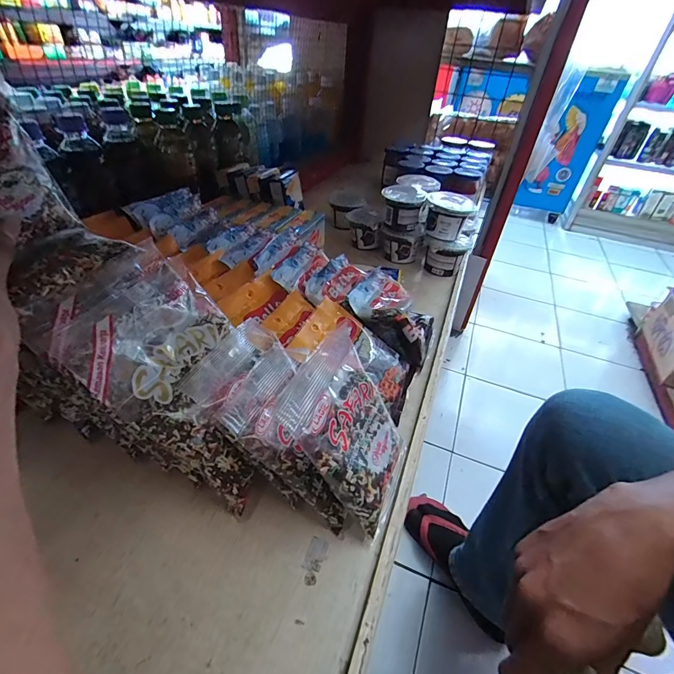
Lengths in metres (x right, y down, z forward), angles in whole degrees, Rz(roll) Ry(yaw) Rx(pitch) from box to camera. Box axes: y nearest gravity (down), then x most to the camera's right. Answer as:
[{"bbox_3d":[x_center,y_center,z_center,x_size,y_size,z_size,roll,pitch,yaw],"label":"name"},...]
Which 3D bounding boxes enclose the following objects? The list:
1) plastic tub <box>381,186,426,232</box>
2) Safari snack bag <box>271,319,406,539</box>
[{"bbox_3d":[0.100,-0.197,0.566,0.060,0.063,0.061,4,40,-3],"label":"plastic tub"},{"bbox_3d":[0.012,0.068,0.263,0.128,0.024,0.106,59,40,-8],"label":"Safari snack bag"}]

